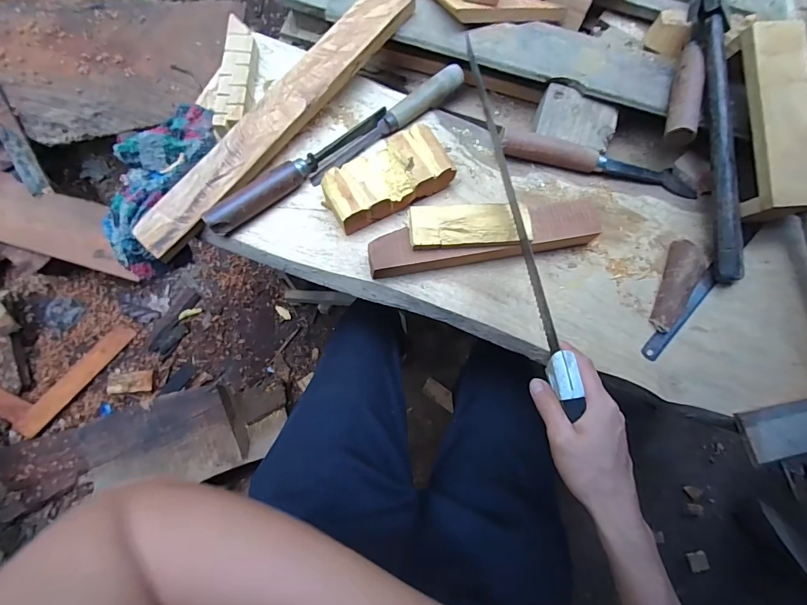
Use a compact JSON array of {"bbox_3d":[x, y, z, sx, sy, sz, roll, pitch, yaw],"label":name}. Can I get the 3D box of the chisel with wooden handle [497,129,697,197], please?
[{"bbox_3d":[0.250,-0.178,0.510,0.257,0.041,0.041,10,75,2],"label":"chisel with wooden handle"}]

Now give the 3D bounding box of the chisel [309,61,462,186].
[{"bbox_3d":[-0.020,-0.226,0.511,0.236,0.024,0.030,-40,79,-10],"label":"chisel"}]

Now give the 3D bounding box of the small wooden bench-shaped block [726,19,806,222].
[{"bbox_3d":[0.421,-0.201,0.451,0.071,0.038,0.210,-5,91,-2],"label":"small wooden bench-shaped block"}]

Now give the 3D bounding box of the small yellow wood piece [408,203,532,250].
[{"bbox_3d":[0.073,-0.086,0.441,0.132,0.016,0.046,-3,75,-1],"label":"small yellow wood piece"}]

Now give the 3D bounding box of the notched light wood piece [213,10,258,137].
[{"bbox_3d":[-0.215,-0.293,0.522,0.041,0.029,0.171,-1,75,-1],"label":"notched light wood piece"}]

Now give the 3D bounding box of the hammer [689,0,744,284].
[{"bbox_3d":[0.361,-0.192,0.463,0.043,0.043,0.339,-5,91,-2],"label":"hammer"}]

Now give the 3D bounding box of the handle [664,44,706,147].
[{"bbox_3d":[0.329,-0.248,0.474,0.029,0.026,0.129,14,76,3],"label":"handle"}]

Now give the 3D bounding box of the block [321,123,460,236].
[{"bbox_3d":[-0.020,-0.149,0.478,0.150,0.043,0.074,-27,77,-7],"label":"block"}]

